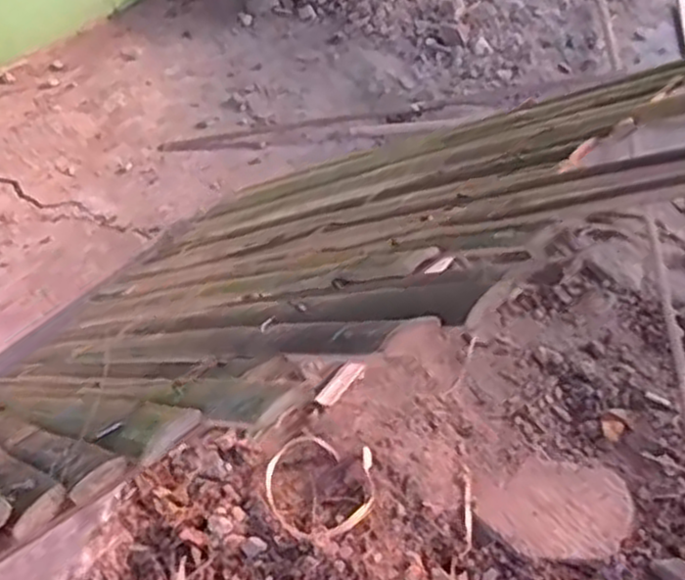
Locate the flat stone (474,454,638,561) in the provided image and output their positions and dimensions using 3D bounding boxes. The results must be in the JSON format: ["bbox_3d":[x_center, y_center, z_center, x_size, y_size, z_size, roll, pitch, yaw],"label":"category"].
[{"bbox_3d":[0.268,0.268,0.979,0.180,0.012,0.137,9,50,9],"label":"flat stone"}]

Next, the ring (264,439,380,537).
[{"bbox_3d":[-0.032,0.252,1.004,0.150,0.022,0.137,-1,49,1],"label":"ring"}]

